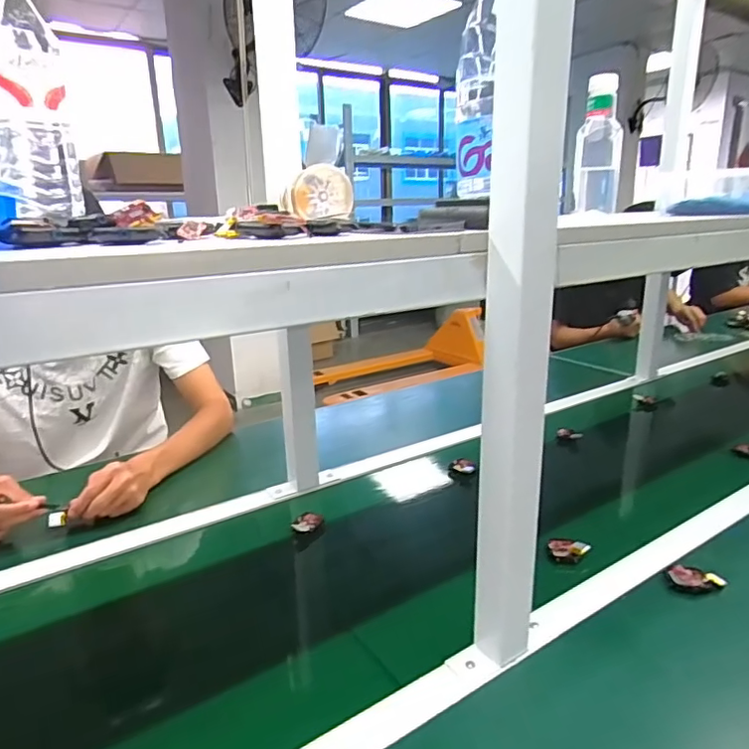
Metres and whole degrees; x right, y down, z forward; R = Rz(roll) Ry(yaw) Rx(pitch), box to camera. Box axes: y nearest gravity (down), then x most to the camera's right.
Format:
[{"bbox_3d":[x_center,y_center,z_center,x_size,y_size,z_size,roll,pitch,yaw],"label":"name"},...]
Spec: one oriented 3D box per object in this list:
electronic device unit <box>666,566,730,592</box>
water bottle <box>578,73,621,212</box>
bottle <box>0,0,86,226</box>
[{"bbox_3d":[0.383,0.246,0.665,0.062,0.020,0.032,9,20,26],"label":"electronic device unit"},{"bbox_3d":[0.348,-0.357,0.862,0.064,0.195,0.070,6,19,18],"label":"water bottle"},{"bbox_3d":[-0.291,-0.233,0.469,0.059,0.192,0.079,3,18,9],"label":"bottle"}]

